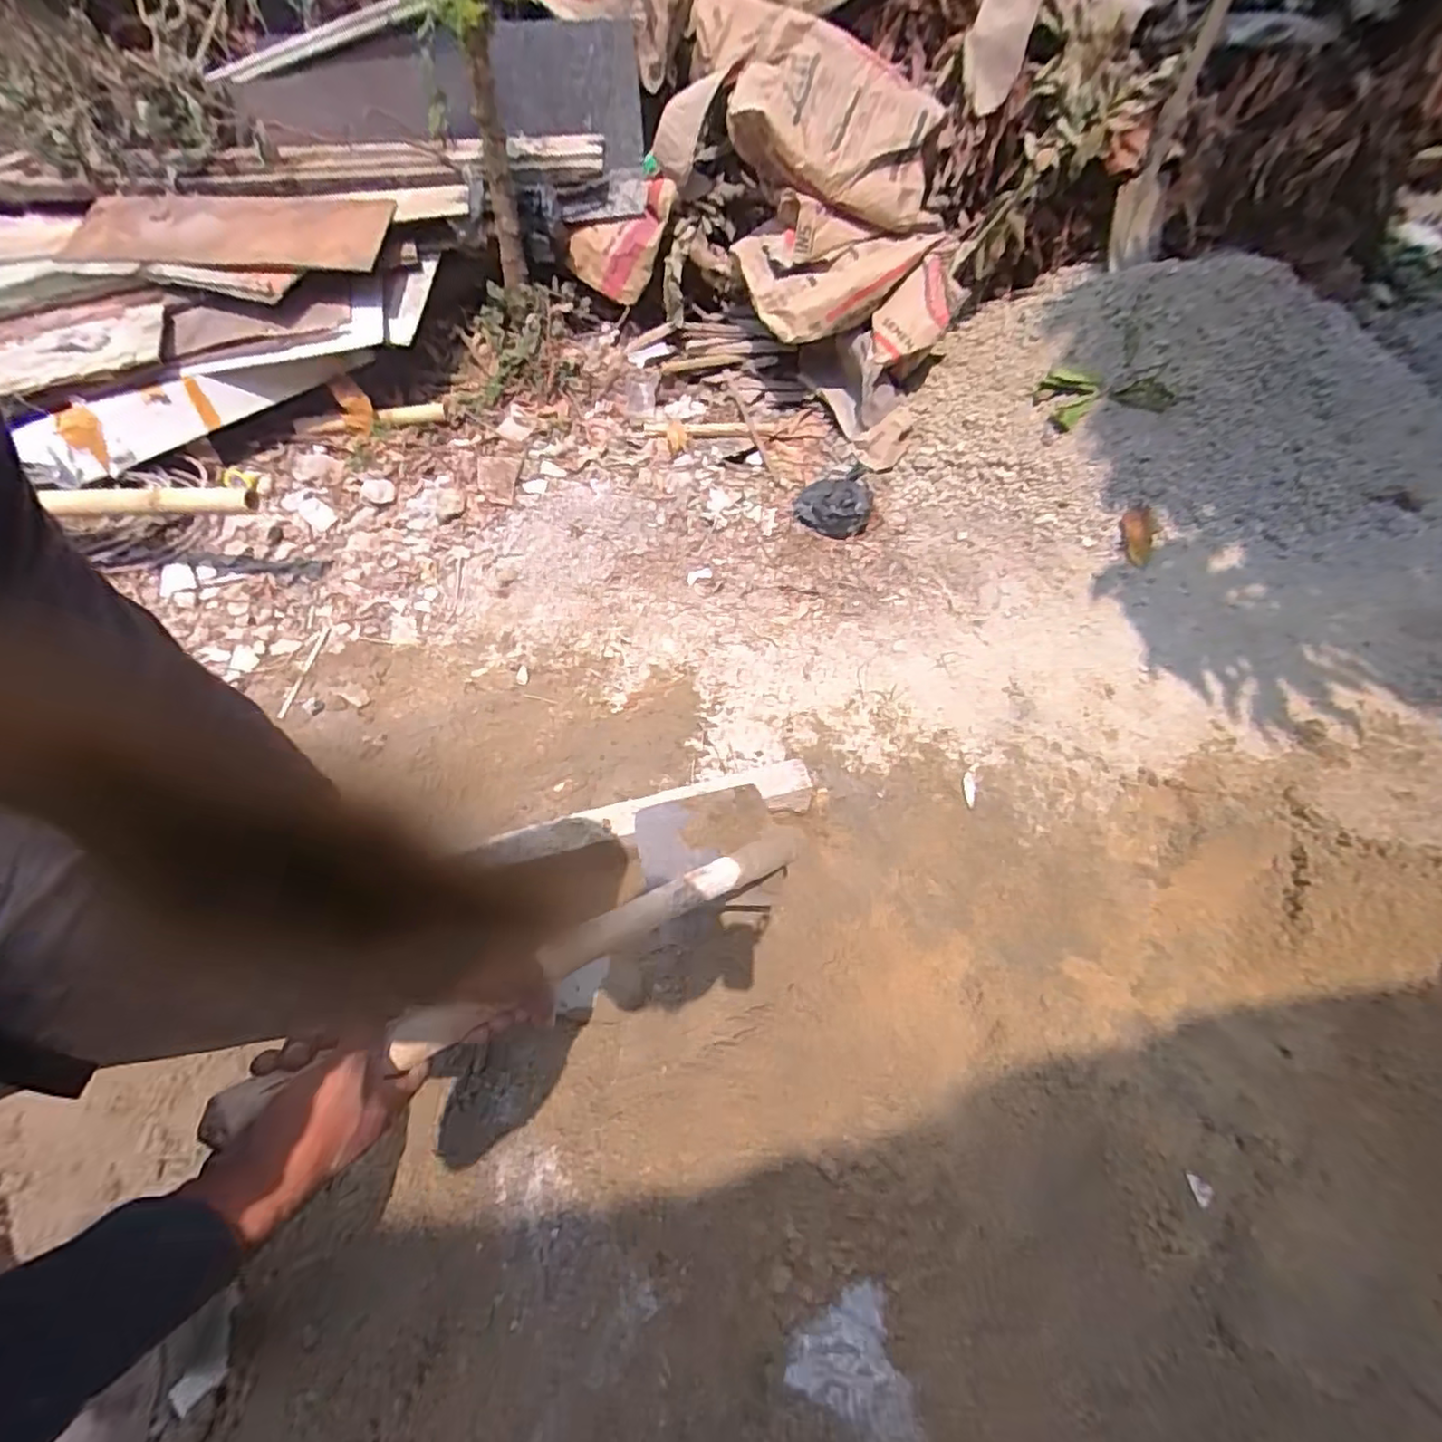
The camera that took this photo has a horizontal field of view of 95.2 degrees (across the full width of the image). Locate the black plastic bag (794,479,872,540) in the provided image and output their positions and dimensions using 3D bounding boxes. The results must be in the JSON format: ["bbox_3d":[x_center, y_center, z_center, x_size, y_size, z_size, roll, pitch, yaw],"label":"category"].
[{"bbox_3d":[0.309,-0.588,1.813,0.197,0.080,0.166,11,53,8],"label":"black plastic bag"}]

